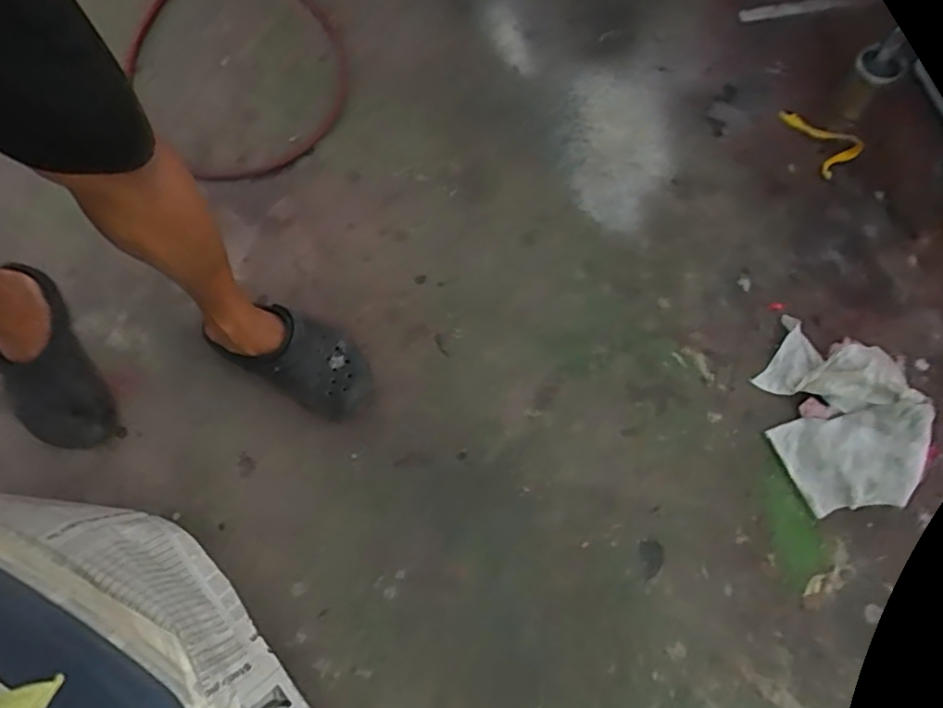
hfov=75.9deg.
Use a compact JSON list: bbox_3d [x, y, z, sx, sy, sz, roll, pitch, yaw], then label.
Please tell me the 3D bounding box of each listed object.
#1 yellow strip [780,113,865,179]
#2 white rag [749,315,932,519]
[{"bbox_3d":[0.584,-0.365,0.999,0.085,0.018,0.133,-29,75,-9],"label":"yellow strip"},{"bbox_3d":[0.509,0.070,0.833,0.202,0.081,0.272,-25,74,-7],"label":"white rag"}]

